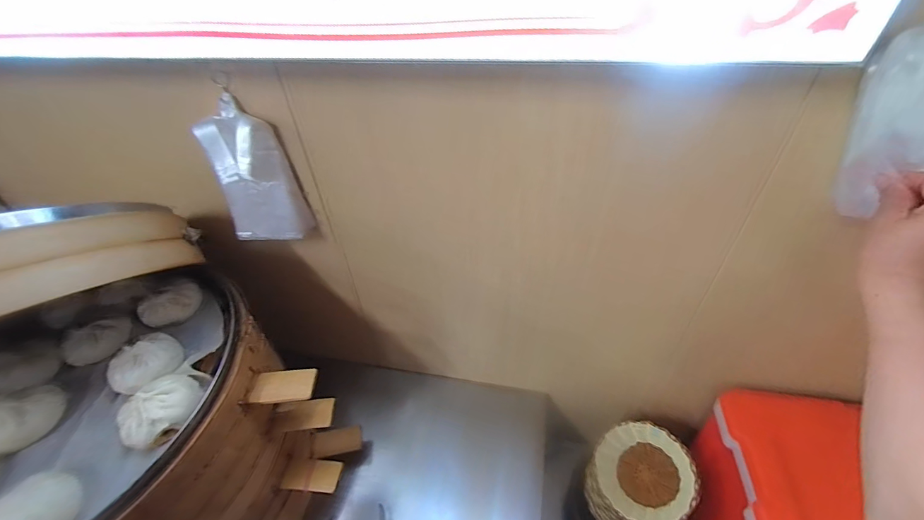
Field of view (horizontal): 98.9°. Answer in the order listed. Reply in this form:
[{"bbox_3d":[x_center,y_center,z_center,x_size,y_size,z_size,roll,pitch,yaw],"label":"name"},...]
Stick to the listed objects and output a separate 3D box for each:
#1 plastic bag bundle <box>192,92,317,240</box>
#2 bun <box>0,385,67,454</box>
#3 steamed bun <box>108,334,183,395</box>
[{"bbox_3d":[-0.303,-0.113,0.581,0.110,0.200,0.054,-22,46,-17],"label":"plastic bag bundle"},{"bbox_3d":[-0.547,0.195,0.492,0.083,0.046,0.083,13,46,18],"label":"bun"},{"bbox_3d":[-0.432,0.144,0.545,0.083,0.049,0.083,26,51,28],"label":"steamed bun"}]

